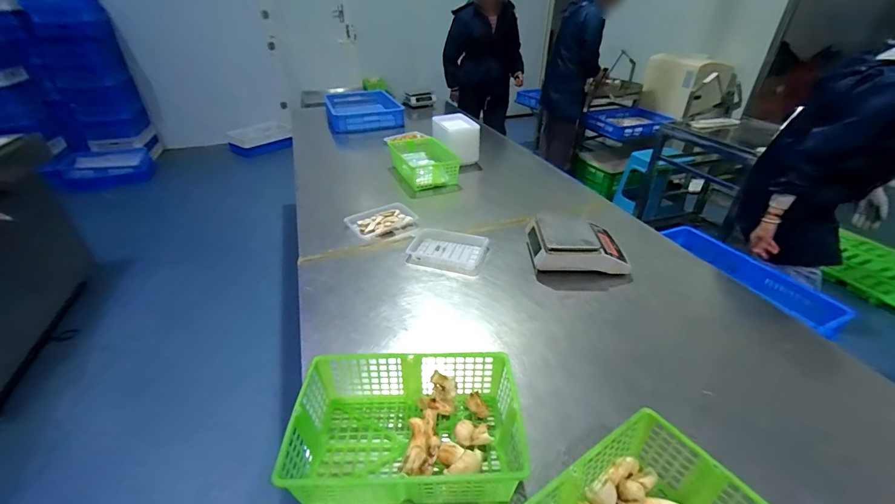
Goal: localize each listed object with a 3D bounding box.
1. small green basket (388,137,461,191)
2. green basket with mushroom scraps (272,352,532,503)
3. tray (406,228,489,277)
[{"bbox_3d":[-0.115,-0.378,1.607,0.212,0.123,0.384,-14,36,-19],"label":"small green basket"},{"bbox_3d":[-0.064,0.277,0.613,0.331,0.109,0.215,-1,33,-4],"label":"green basket with mushroom scraps"},{"bbox_3d":[-0.003,-0.006,1.102,0.226,0.031,0.161,11,34,15],"label":"tray"}]

